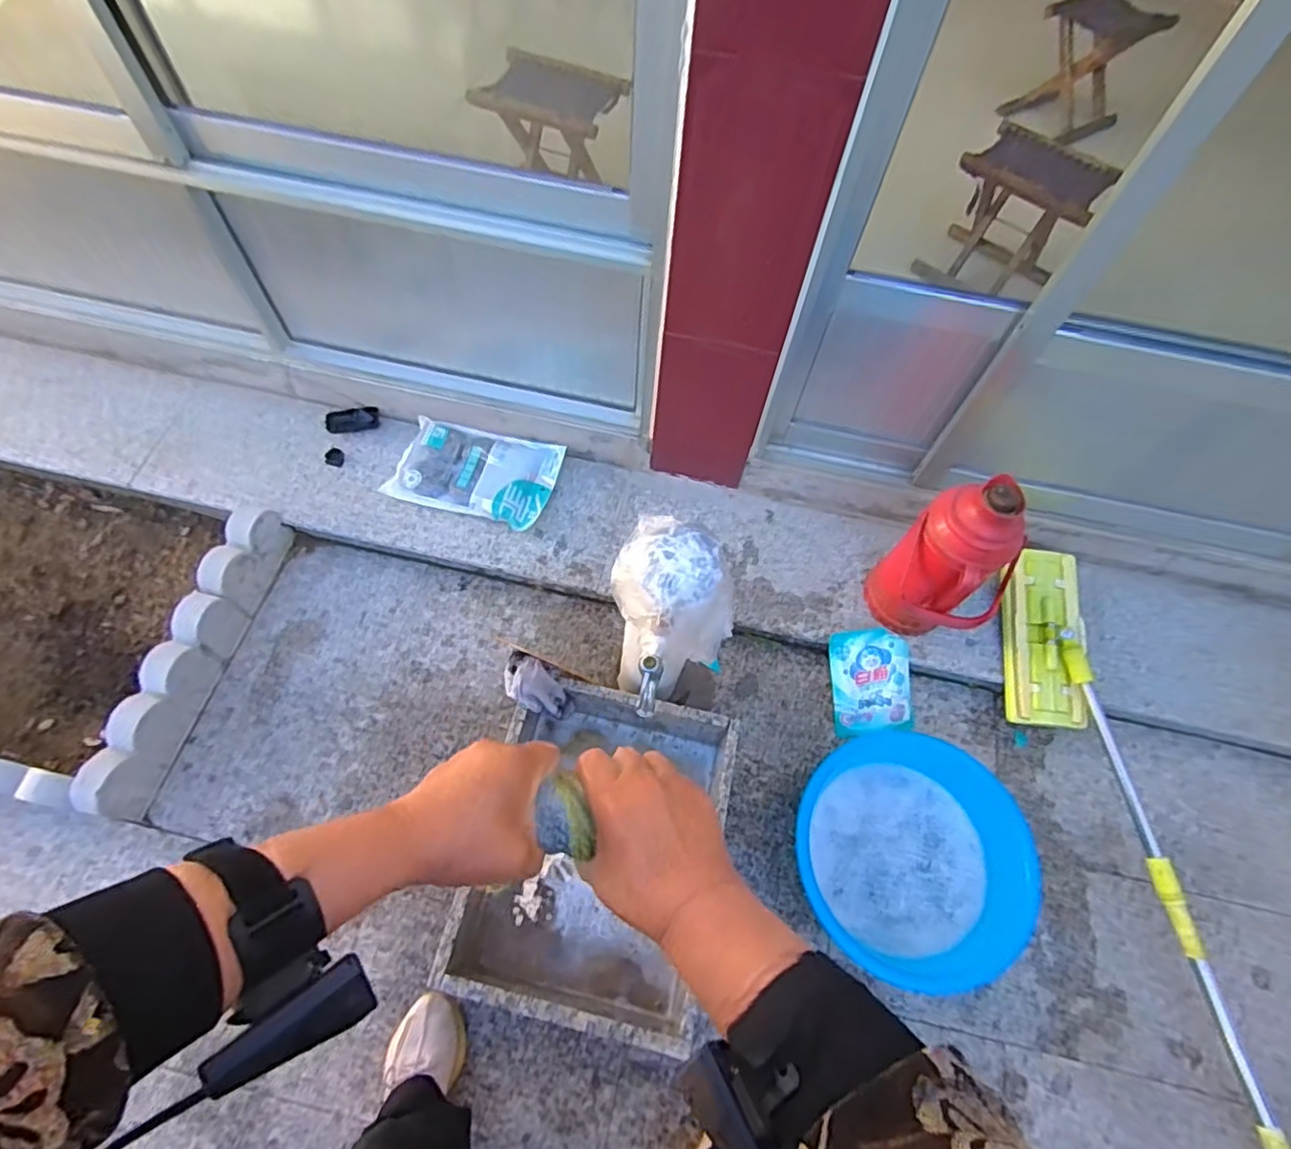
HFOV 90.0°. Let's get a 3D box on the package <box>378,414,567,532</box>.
[{"bbox_3d":[-0.352,-0.215,1.345,0.324,0.024,0.198,15,71,4],"label":"package"}]

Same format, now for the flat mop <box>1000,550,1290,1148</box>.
[{"bbox_3d":[0.846,0.628,1.022,0.202,0.135,1.425,-6,63,-7],"label":"flat mop"}]

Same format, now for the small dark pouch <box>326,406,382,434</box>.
[{"bbox_3d":[-0.637,-0.335,1.404,0.111,0.025,0.044,-8,71,-4],"label":"small dark pouch"}]

